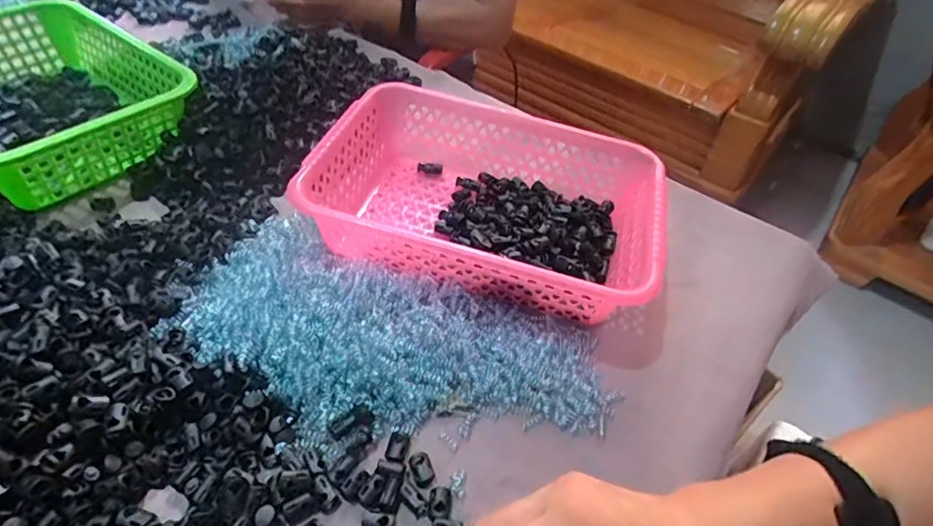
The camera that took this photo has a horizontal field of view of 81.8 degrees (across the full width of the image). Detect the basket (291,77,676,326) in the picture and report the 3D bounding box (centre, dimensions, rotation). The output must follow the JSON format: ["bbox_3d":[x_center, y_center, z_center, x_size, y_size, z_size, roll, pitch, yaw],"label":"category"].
[{"bbox_3d":[0.022,-0.058,0.509,0.304,0.078,0.215,15,46,8],"label":"basket"}]

